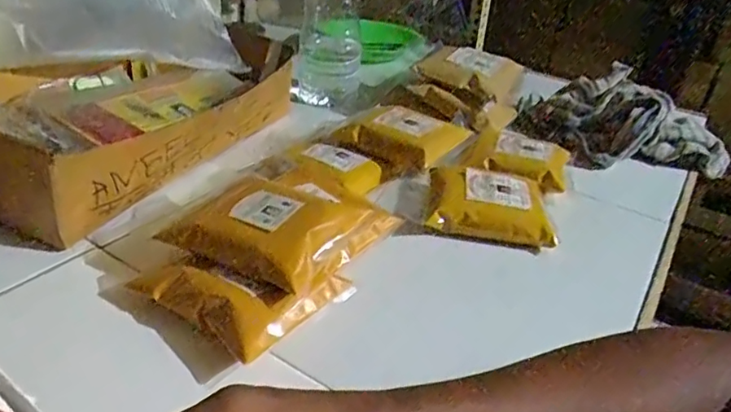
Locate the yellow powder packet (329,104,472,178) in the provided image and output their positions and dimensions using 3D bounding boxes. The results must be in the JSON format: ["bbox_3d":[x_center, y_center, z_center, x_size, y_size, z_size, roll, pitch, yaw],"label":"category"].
[{"bbox_3d":[0.041,-0.079,0.619,0.104,0.039,0.113,25,35,28],"label":"yellow powder packet"}]

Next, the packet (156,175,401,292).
[{"bbox_3d":[-0.071,0.016,0.432,0.152,0.038,0.109,27,36,30],"label":"packet"}]

